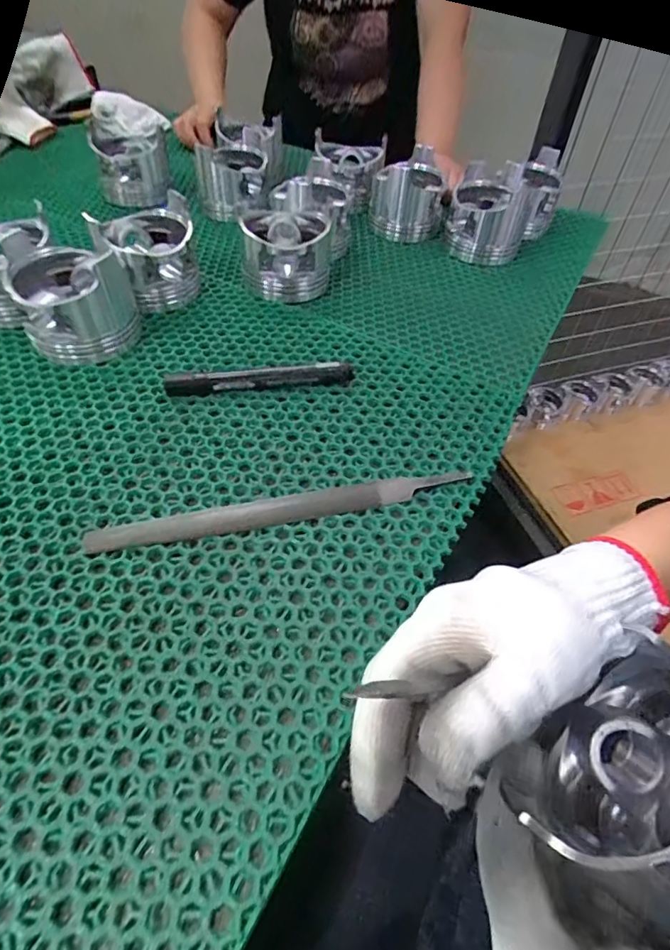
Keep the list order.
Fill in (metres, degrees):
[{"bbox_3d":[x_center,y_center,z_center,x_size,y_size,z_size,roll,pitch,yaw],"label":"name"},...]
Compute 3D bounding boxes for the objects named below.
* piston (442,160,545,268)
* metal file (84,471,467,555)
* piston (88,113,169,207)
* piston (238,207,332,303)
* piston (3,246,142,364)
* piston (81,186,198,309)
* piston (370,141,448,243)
[{"bbox_3d":[0.178,-0.296,0.551,0.089,0.077,0.099,19,51,11],"label":"piston"},{"bbox_3d":[-0.030,0.021,0.307,0.235,0.006,0.018,-9,52,-12],"label":"metal file"},{"bbox_3d":[-0.248,-0.389,0.601,0.079,0.075,0.079,-2,51,-7],"label":"piston"},{"bbox_3d":[-0.047,-0.219,0.476,0.084,0.058,0.088,3,50,-2],"label":"piston"},{"bbox_3d":[-0.209,-0.145,0.395,0.085,0.068,0.083,-21,55,-20],"label":"piston"},{"bbox_3d":[-0.170,-0.205,0.446,0.082,0.073,0.083,-12,53,-15],"label":"piston"},{"bbox_3d":[0.082,-0.333,0.577,0.076,0.072,0.088,-2,51,-7],"label":"piston"}]

